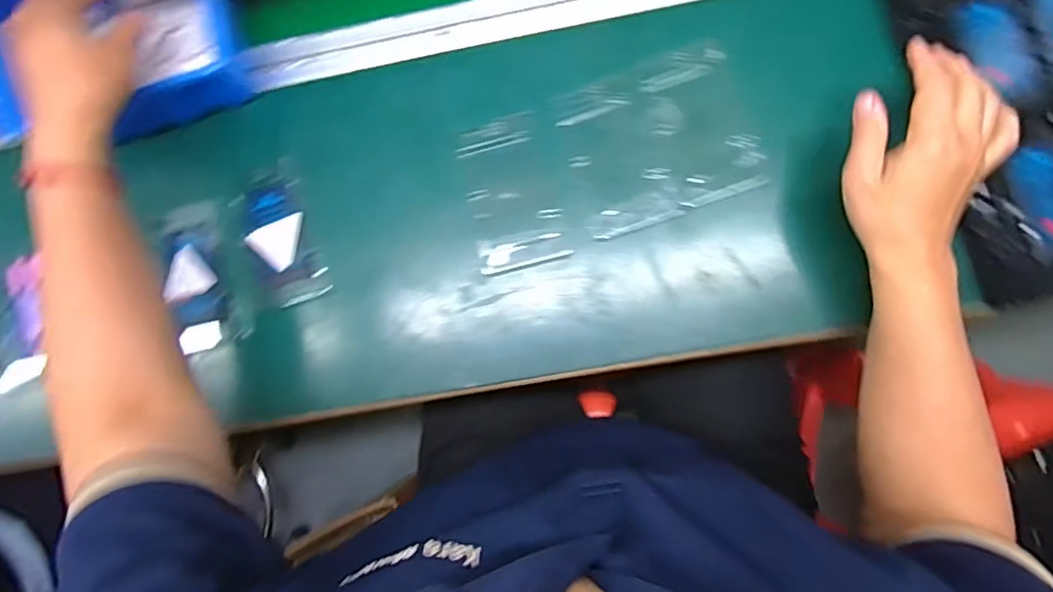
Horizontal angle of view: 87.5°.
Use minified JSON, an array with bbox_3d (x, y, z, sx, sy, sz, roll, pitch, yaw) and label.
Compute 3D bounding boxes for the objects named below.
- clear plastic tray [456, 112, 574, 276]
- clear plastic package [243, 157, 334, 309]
[{"bbox_3d":[-0.014,-0.087,0.471,0.073,0.010,0.127,-14,84,5],"label":"clear plastic tray"},{"bbox_3d":[-0.219,-0.057,0.486,0.056,0.017,0.127,-21,84,4],"label":"clear plastic package"}]

